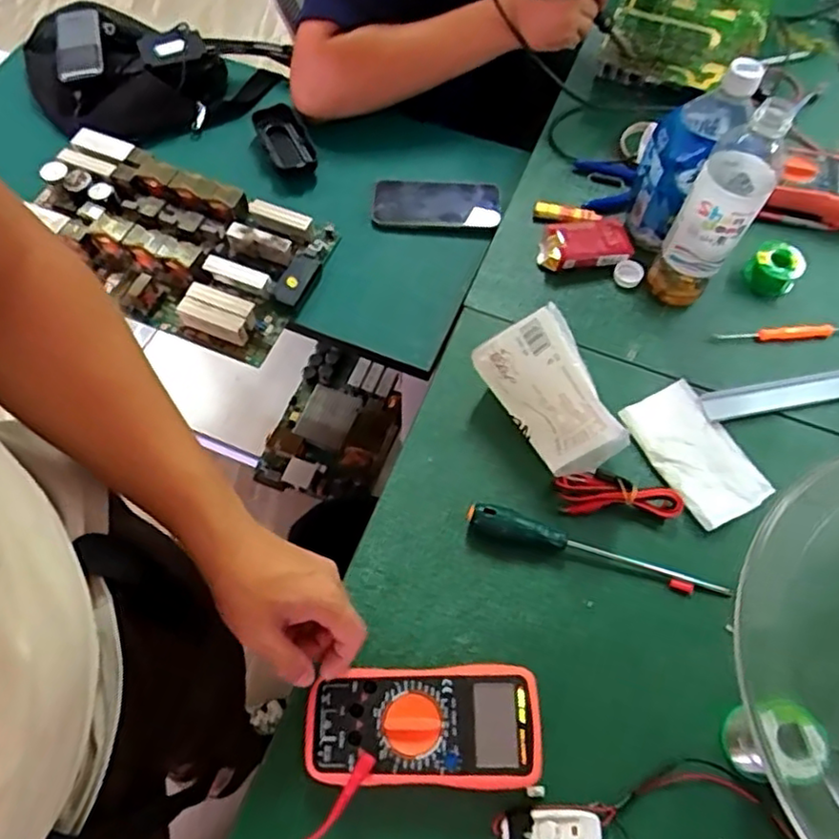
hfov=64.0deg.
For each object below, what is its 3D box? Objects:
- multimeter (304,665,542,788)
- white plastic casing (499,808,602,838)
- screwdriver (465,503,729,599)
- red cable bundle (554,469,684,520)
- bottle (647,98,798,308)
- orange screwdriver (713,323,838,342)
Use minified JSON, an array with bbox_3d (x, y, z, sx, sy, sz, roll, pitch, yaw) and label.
[{"bbox_3d":[0.002,0.235,0.514,0.171,0.043,0.079,0,62,0],"label":"multimeter"},{"bbox_3d":[0.096,0.301,0.490,0.073,0.015,0.029,1,62,0],"label":"white plastic casing"},{"bbox_3d":[0.153,0.114,0.581,0.229,0.027,0.025,16,63,8],"label":"screwdriver"},{"bbox_3d":[0.180,0.068,0.608,0.111,0.020,0.036,3,62,1],"label":"red cable bundle"},{"bbox_3d":[0.283,-0.199,0.640,0.061,0.227,0.066,25,65,12],"label":"bottle"},{"bbox_3d":[0.395,-0.092,0.705,0.165,0.008,0.016,-5,62,-3],"label":"orange screwdriver"}]

